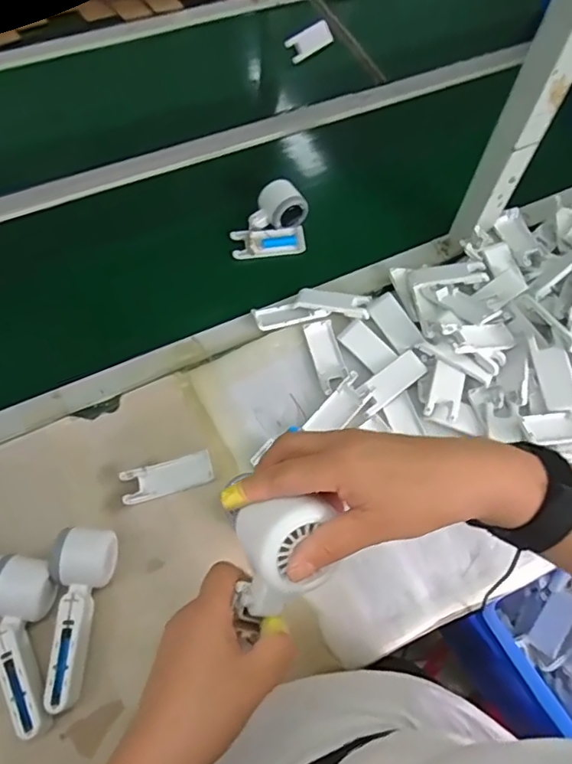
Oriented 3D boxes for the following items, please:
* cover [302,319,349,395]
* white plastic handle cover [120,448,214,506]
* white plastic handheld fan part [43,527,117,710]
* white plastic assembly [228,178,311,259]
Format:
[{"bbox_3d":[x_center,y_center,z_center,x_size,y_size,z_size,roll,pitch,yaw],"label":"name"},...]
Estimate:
[{"bbox_3d":[0.055,-0.035,0.729,0.039,0.013,0.102,-14,64,-10],"label":"cover"},{"bbox_3d":[-0.142,0.114,0.652,0.107,0.018,0.041,-13,64,-10],"label":"white plastic handle cover"},{"bbox_3d":[-0.214,0.237,0.560,0.062,0.065,0.171,0,63,-3],"label":"white plastic handheld fan part"},{"bbox_3d":[-0.023,-0.240,0.802,0.108,0.056,0.099,-1,63,-4],"label":"white plastic assembly"}]

